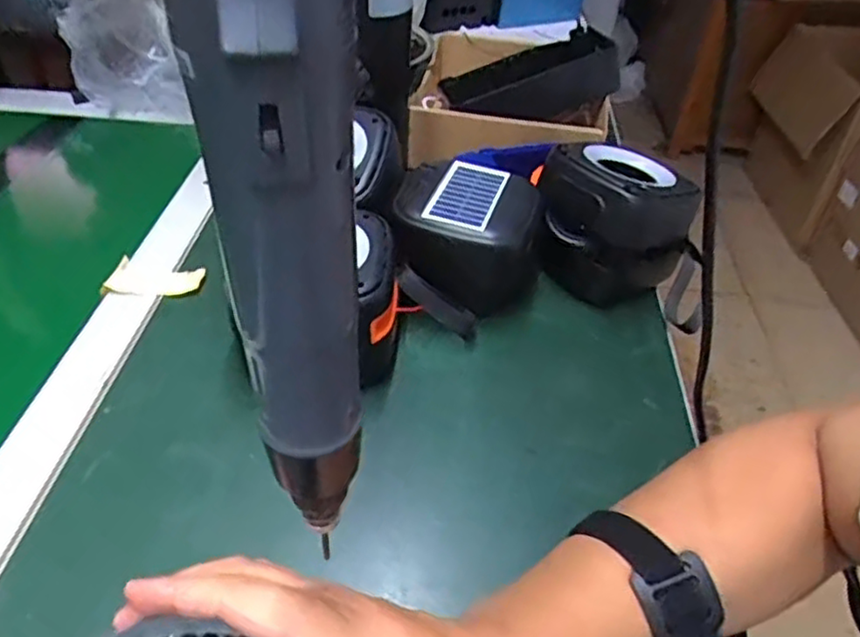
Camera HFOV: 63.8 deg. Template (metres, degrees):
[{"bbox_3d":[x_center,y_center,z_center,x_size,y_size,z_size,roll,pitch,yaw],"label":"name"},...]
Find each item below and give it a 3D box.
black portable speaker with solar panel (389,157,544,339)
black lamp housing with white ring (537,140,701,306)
[{"bbox_3d":[0.027,-0.053,0.541,0.108,0.090,0.121,9,41,5],"label":"black portable speaker with solar panel"},{"bbox_3d":[0.154,-0.074,0.570,0.108,0.108,0.093,24,45,22],"label":"black lamp housing with white ring"}]

